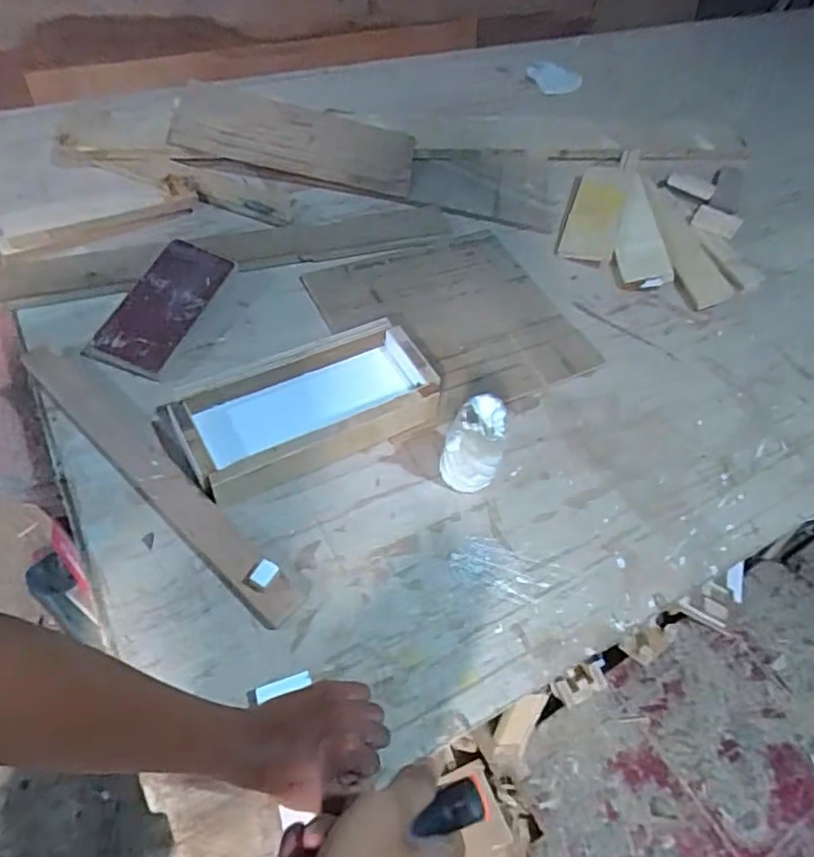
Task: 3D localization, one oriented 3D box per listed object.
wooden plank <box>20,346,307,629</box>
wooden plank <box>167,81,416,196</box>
[{"bbox_3d":[-0.267,0.045,0.647,0.431,0.022,0.054,39,66,19],"label":"wooden plank"},{"bbox_3d":[-0.177,-0.473,0.973,0.375,0.031,0.157,10,65,-8],"label":"wooden plank"}]

